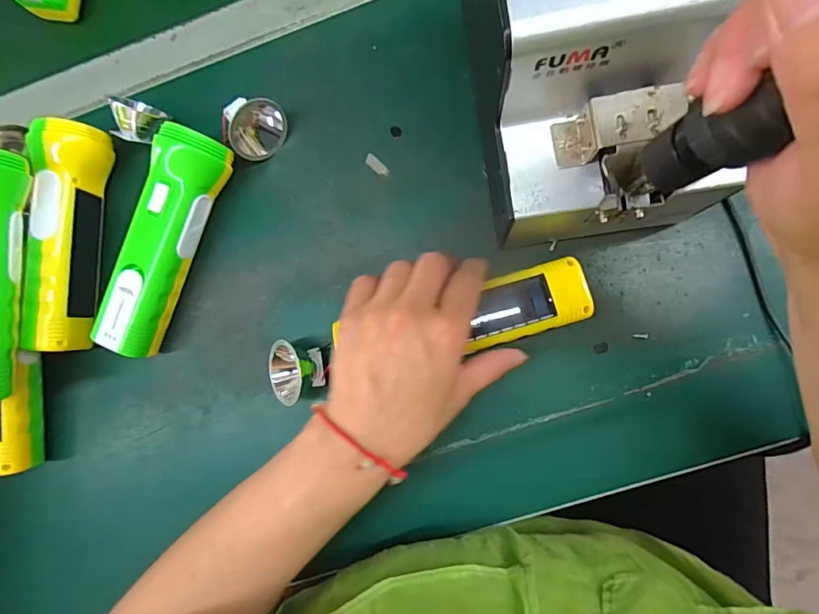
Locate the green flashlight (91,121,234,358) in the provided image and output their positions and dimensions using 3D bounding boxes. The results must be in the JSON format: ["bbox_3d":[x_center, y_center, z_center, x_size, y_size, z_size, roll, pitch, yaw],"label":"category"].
[{"bbox_3d":[-0.178,-0.044,0.331,0.045,0.045,0.163,20,88,9],"label":"green flashlight"}]

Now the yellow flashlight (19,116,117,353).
[{"bbox_3d":[-0.255,-0.051,0.334,0.044,0.043,0.168,1,85,7],"label":"yellow flashlight"}]

